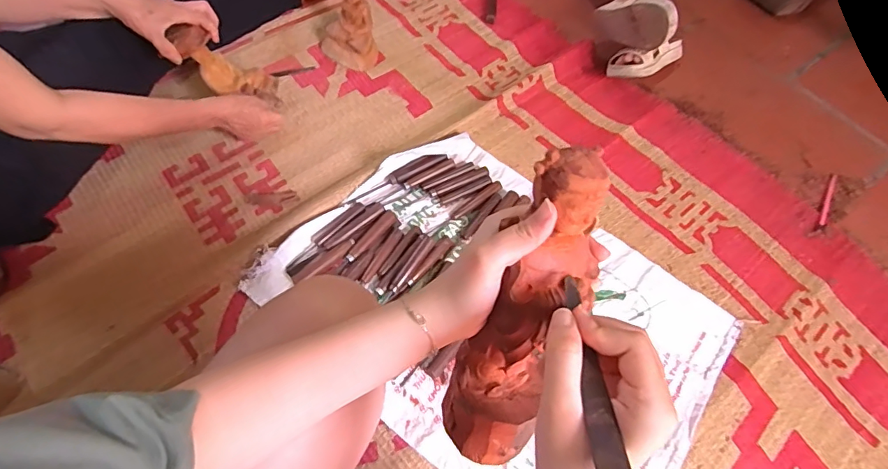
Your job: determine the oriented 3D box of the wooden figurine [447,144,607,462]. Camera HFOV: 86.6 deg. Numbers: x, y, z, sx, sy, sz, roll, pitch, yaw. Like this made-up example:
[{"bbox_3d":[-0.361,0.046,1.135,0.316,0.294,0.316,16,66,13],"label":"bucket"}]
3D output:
[{"bbox_3d":[0.057,0.063,0.340,0.069,0.258,0.050,18,29,6],"label":"wooden figurine"}]

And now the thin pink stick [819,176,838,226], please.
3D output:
[{"bbox_3d":[0.749,-0.067,0.917,0.011,0.005,0.145,31,65,12],"label":"thin pink stick"}]

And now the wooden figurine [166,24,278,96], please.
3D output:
[{"bbox_3d":[-0.390,-0.290,0.833,0.074,0.190,0.065,-27,62,22],"label":"wooden figurine"}]

